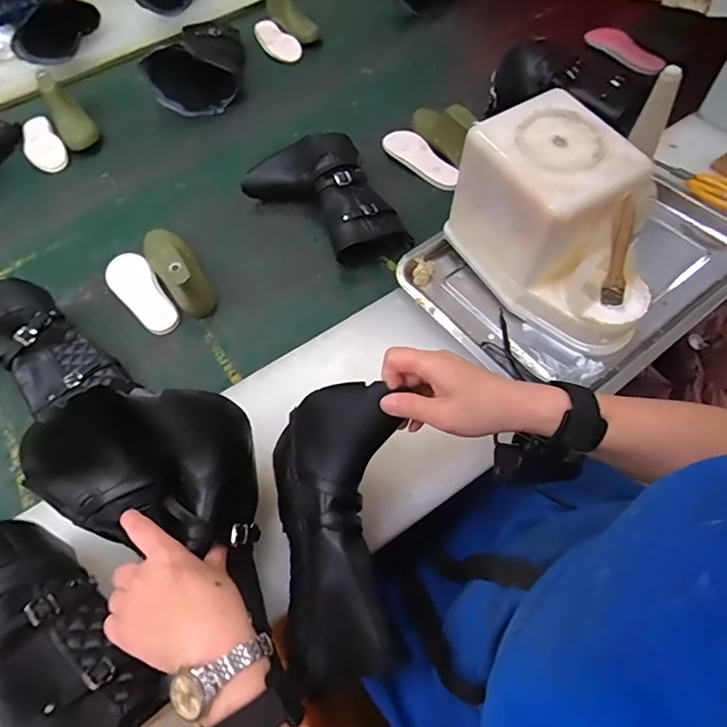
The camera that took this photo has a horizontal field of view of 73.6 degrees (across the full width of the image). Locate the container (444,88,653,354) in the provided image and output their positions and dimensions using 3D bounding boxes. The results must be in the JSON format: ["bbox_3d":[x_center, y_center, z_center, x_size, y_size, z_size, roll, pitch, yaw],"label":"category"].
[{"bbox_3d":[0.218,-0.144,0.539,0.123,0.177,0.231,-31,63,-13],"label":"container"}]

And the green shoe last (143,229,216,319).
[{"bbox_3d":[-0.267,-0.148,0.685,0.063,0.076,0.176,-33,63,-14],"label":"green shoe last"}]

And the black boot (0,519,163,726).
[{"bbox_3d":[-0.274,0.209,0.383,0.223,0.094,0.108,25,65,17],"label":"black boot"}]

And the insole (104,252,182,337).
[{"bbox_3d":[-0.321,-0.102,0.702,0.059,0.014,0.165,-35,64,-15],"label":"insole"}]

